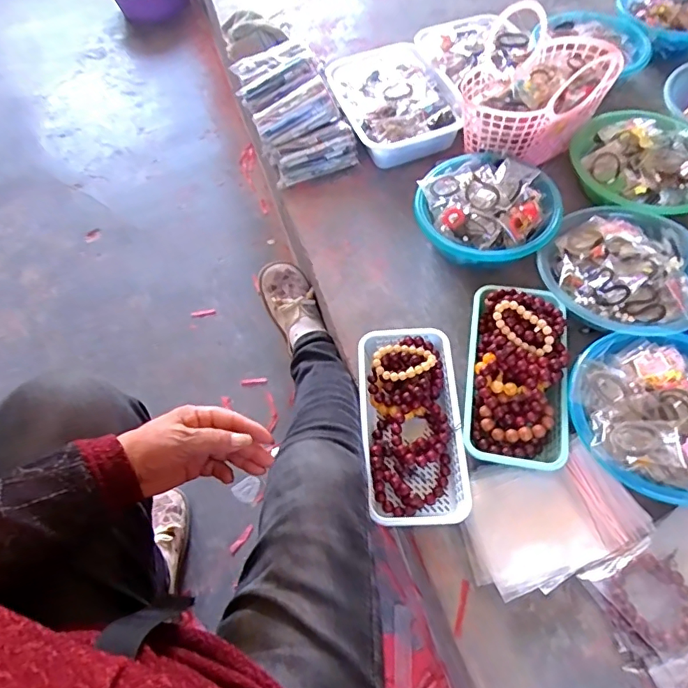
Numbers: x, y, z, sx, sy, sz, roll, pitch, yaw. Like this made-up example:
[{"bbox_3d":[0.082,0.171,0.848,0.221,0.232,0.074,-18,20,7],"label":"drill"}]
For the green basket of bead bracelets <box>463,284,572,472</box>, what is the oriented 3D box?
[{"bbox_3d":[0.235,0.036,0.688,0.127,0.085,0.254,7,61,7],"label":"green basket of bead bracelets"}]

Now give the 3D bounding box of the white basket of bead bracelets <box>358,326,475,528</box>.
[{"bbox_3d":[0.091,0.103,0.677,0.132,0.055,0.268,-5,61,0],"label":"white basket of bead bracelets"}]

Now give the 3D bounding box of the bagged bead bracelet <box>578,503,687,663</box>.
[{"bbox_3d":[0.373,0.263,0.552,0.157,0.024,0.112,-28,63,-12],"label":"bagged bead bracelet"}]

